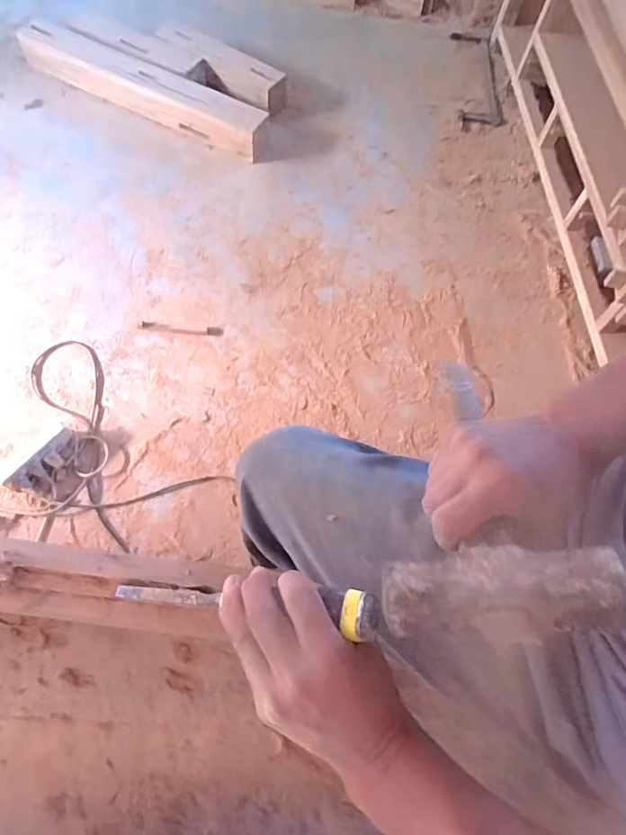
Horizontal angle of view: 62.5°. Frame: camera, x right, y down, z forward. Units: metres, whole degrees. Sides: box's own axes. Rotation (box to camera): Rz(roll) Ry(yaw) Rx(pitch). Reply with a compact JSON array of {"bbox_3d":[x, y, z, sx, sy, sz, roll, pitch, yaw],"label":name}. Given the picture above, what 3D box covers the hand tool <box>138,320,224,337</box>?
[{"bbox_3d":[-0.386,-0.258,1.505,0.246,0.007,0.029,5,67,-1],"label":"hand tool"}]

